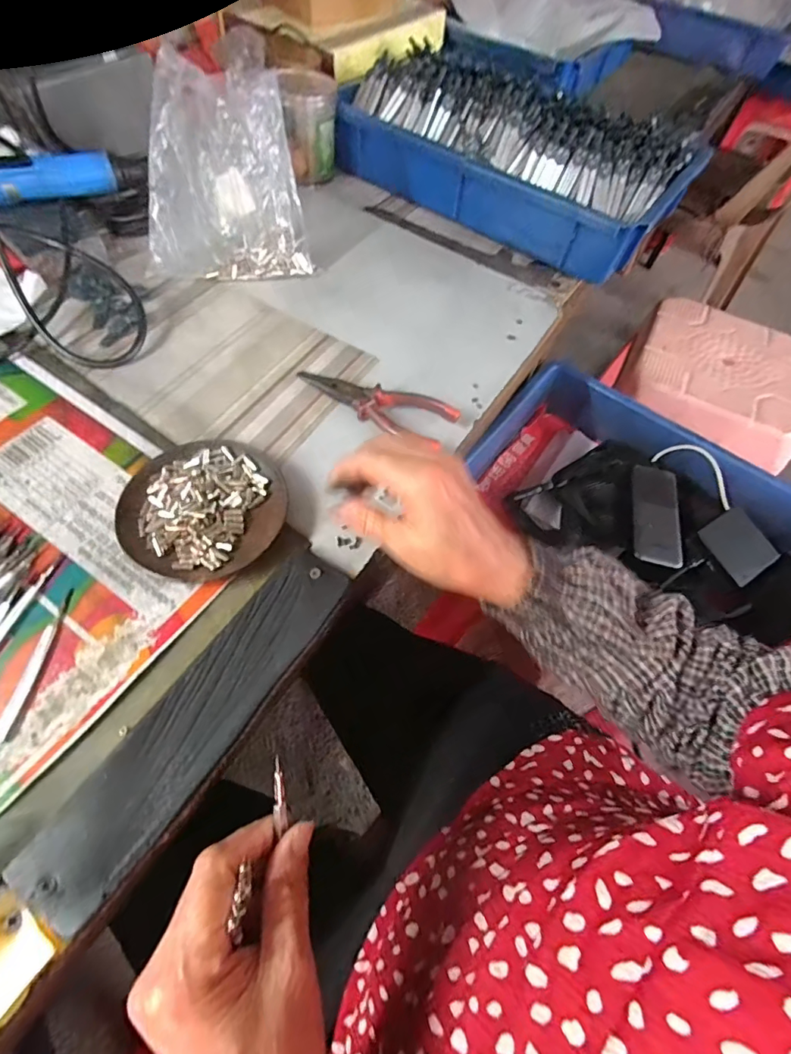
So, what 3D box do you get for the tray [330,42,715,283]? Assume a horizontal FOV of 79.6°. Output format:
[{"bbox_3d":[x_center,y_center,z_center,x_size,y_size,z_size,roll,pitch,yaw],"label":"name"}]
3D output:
[{"bbox_3d":[0.122,-0.440,0.568,0.416,0.122,0.129,30,61,11],"label":"tray"}]

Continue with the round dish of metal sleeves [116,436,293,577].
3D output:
[{"bbox_3d":[-0.140,-0.016,0.344,0.115,0.015,0.114,3,59,-5],"label":"round dish of metal sleeves"}]

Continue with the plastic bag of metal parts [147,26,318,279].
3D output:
[{"bbox_3d":[-0.170,-0.348,0.466,0.149,0.186,0.058,0,27,3],"label":"plastic bag of metal parts"}]

